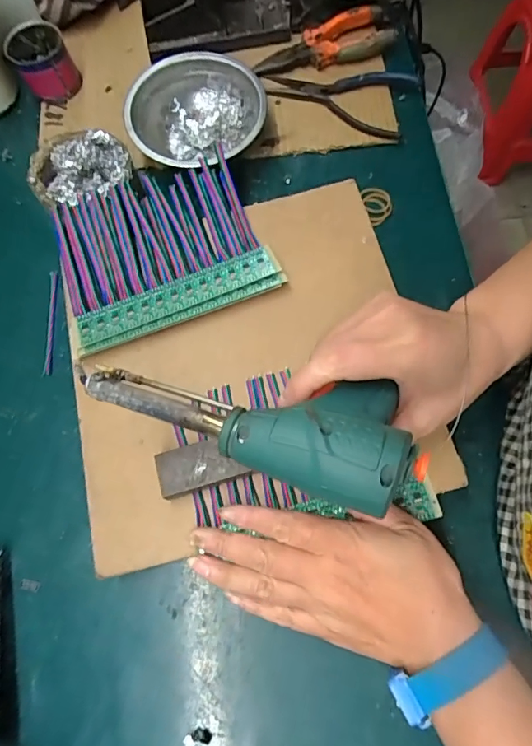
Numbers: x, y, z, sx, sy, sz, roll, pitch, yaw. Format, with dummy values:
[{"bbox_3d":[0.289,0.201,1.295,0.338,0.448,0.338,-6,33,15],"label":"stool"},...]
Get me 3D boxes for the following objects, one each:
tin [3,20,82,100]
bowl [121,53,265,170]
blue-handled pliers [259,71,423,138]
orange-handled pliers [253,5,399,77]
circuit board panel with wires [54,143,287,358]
[{"bbox_3d":[-0.221,-0.308,0.462,0.054,0.047,0.050,0,70,1],"label":"tin"},{"bbox_3d":[-0.064,-0.237,0.435,0.122,0.043,0.114,0,70,1],"label":"bowl"},{"bbox_3d":[0.070,-0.272,0.459,0.147,0.014,0.073,10,71,5],"label":"blue-handled pliers"},{"bbox_3d":[0.060,-0.335,0.472,0.143,0.018,0.052,-19,71,-5],"label":"orange-handled pliers"},{"bbox_3d":[-0.085,-0.102,0.372,0.158,0.015,0.137,-20,71,-6],"label":"circuit board panel with wires"}]

